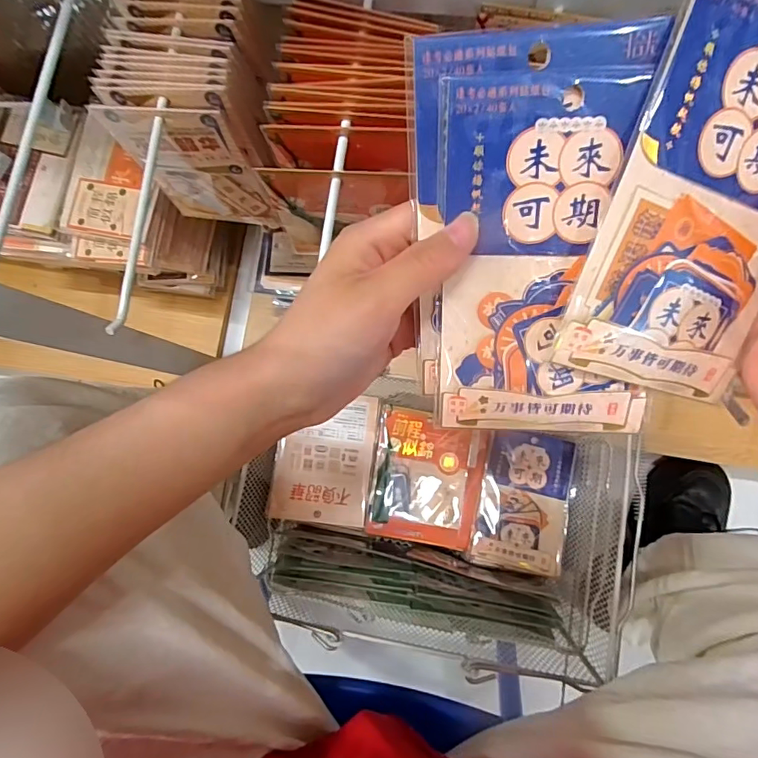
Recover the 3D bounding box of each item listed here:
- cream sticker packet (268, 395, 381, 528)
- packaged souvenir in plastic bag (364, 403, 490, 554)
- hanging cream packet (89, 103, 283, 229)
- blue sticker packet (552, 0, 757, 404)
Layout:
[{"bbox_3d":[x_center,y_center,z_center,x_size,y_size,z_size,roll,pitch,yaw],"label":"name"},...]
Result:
[{"bbox_3d":[-0.057,0.084,0.523,0.100,0.008,0.132,8,81,-7],"label":"cream sticker packet"},{"bbox_3d":[0.054,0.107,0.533,0.118,0.006,0.137,10,82,-4],"label":"packaged souvenir in plastic bag"},{"bbox_3d":[-0.139,-0.159,0.384,0.092,0.131,0.008,5,77,7],"label":"hanging cream packet"},{"bbox_3d":[0.128,-0.063,0.187,0.089,0.008,0.140,11,105,-15],"label":"blue sticker packet"}]

